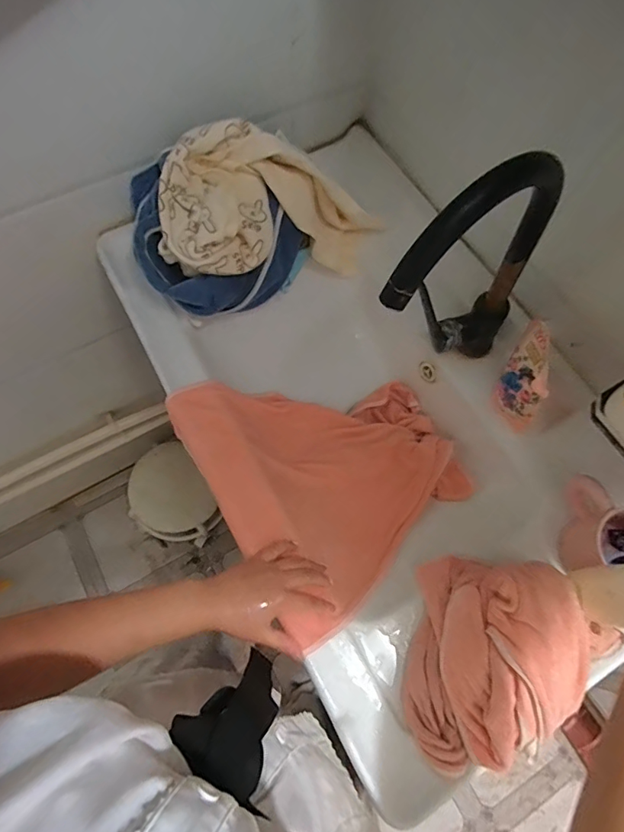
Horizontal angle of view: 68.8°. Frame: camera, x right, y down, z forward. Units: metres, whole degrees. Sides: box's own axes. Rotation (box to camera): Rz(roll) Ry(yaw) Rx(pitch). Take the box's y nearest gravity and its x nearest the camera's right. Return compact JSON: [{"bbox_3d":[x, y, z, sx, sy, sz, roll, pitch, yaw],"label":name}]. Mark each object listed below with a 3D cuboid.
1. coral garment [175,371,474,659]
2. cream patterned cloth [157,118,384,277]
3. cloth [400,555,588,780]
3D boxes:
[{"bbox_3d":[0.029,0.054,0.606,0.310,0.107,0.327,-32,73,-14],"label":"coral garment"},{"bbox_3d":[-0.058,-0.269,0.612,0.293,0.181,0.133,-25,72,-12],"label":"cream patterned cloth"},{"bbox_3d":[0.187,0.247,0.465,0.153,0.106,0.191,16,69,4],"label":"cloth"}]

